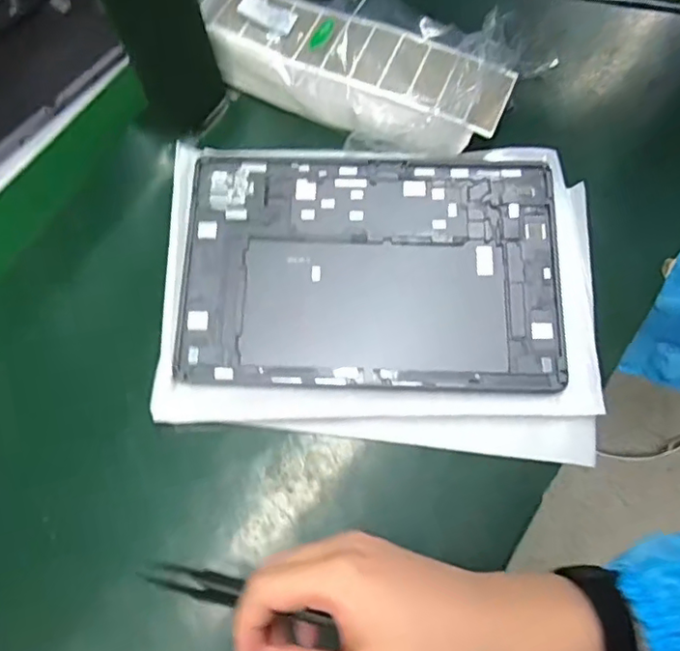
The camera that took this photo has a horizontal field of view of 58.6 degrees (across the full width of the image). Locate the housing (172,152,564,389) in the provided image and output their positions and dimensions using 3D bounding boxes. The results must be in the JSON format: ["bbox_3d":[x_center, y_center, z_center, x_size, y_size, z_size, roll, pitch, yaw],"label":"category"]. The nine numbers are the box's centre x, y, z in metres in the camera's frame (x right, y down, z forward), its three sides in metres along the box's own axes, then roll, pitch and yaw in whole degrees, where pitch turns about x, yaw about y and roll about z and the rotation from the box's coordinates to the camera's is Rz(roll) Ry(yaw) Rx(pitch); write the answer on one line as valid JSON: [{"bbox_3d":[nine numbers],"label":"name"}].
[{"bbox_3d":[0.021,-0.040,0.417,0.255,0.008,0.170,2,73,-1],"label":"housing"}]

